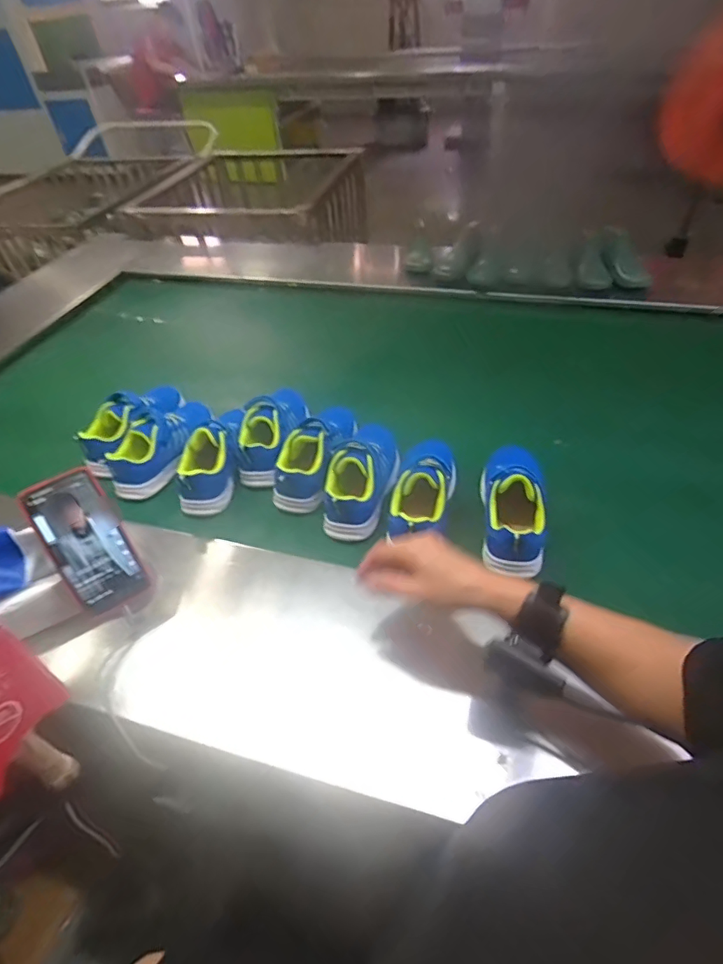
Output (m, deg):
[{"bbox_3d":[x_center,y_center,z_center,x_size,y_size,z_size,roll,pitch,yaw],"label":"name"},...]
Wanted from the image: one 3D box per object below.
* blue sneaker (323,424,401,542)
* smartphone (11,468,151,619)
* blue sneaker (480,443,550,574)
[{"bbox_3d":[-0.001,-0.012,0.734,0.080,0.083,0.188,8,48,15],"label":"blue sneaker"},{"bbox_3d":[-0.307,0.067,0.572,0.078,0.157,0.009,-29,7,-20],"label":"smartphone"},{"bbox_3d":[0.198,0.015,0.671,0.078,0.079,0.195,2,47,9],"label":"blue sneaker"}]

